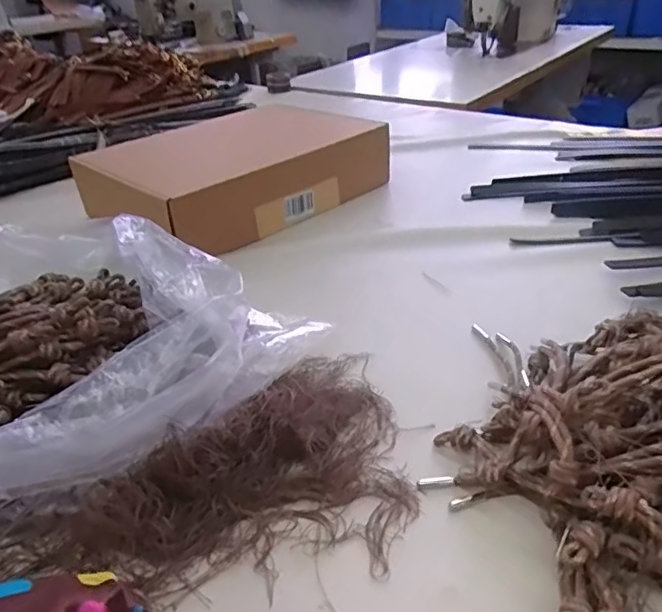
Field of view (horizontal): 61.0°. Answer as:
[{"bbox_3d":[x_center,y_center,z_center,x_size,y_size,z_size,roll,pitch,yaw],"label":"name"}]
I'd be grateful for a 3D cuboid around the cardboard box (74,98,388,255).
[{"bbox_3d":[-0.131,-0.188,0.786,0.350,0.086,0.270,-31,42,-34],"label":"cardboard box"}]

